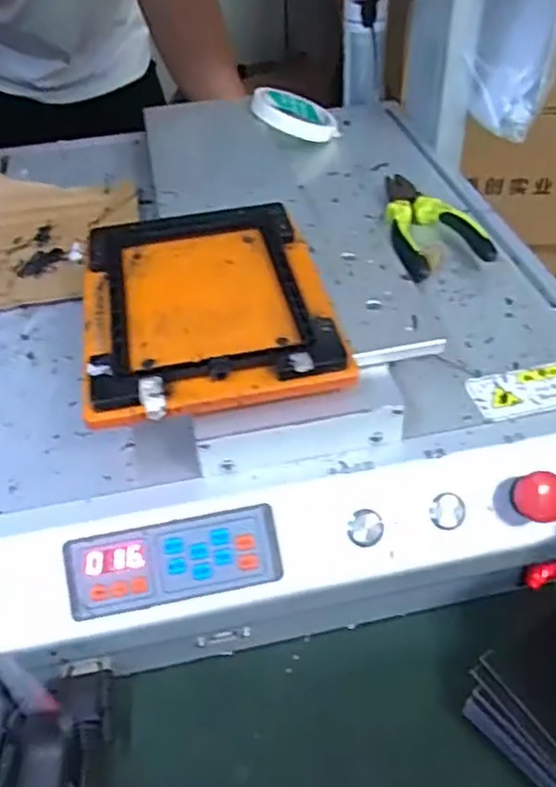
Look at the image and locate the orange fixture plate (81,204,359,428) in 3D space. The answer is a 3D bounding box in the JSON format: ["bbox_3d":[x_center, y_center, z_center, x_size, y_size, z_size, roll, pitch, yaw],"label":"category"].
[{"bbox_3d":[-0.047,-0.064,0.447,0.149,0.016,0.197,-9,43,-6],"label":"orange fixture plate"}]

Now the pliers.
[{"bbox_3d":[0.123,-0.148,0.582,0.072,0.017,0.159,-7,43,-4],"label":"pliers"}]

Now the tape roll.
[{"bbox_3d":[0.016,-0.299,0.740,0.094,0.013,0.082,1,53,-25],"label":"tape roll"}]

